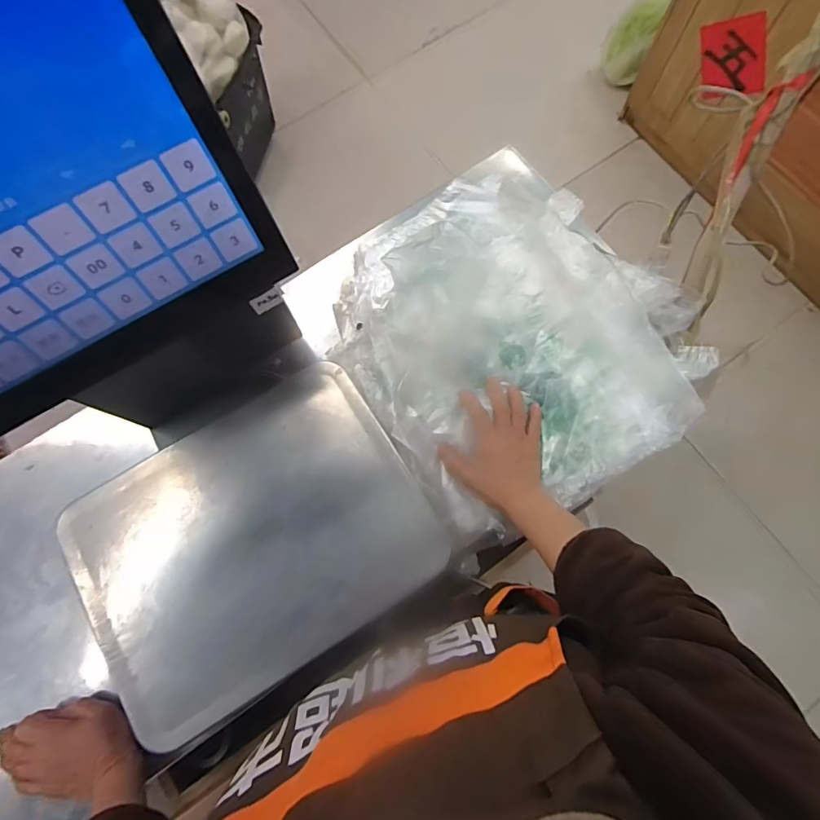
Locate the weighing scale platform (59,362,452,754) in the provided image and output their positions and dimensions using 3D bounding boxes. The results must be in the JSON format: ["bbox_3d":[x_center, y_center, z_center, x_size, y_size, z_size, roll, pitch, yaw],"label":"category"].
[{"bbox_3d":[-0.176,0.147,0.558,0.379,0.036,0.290,-32,77,-7],"label":"weighing scale platform"}]

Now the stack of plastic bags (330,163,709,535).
[{"bbox_3d":[0.128,-0.115,0.630,0.431,0.108,0.461,-37,77,-8],"label":"stack of plastic bags"}]

